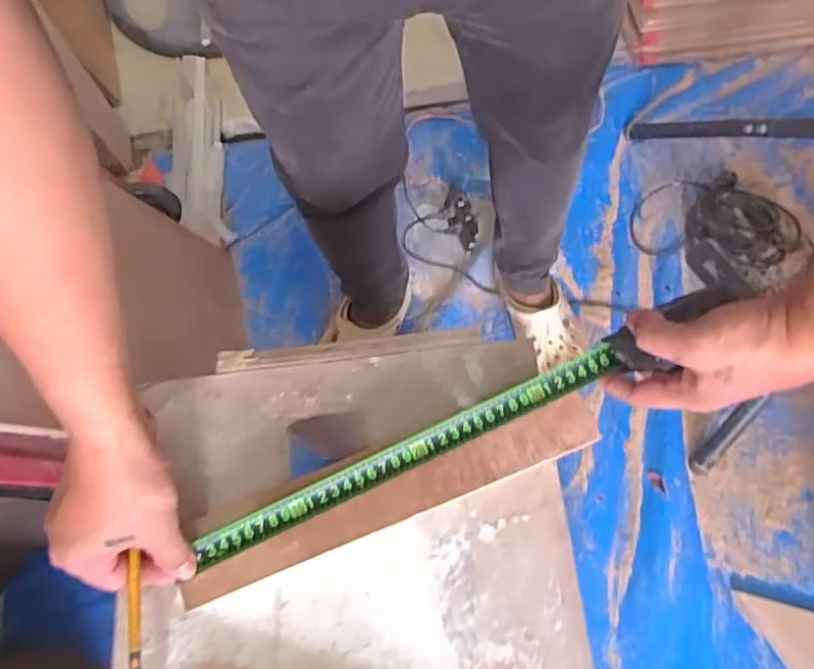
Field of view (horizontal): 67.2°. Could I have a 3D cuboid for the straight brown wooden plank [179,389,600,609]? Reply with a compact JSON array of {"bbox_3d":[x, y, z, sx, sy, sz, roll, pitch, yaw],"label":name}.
[{"bbox_3d":[-0.008,0.123,0.458,0.322,0.013,0.037,-23,71,-6],"label":"straight brown wooden plank"}]

